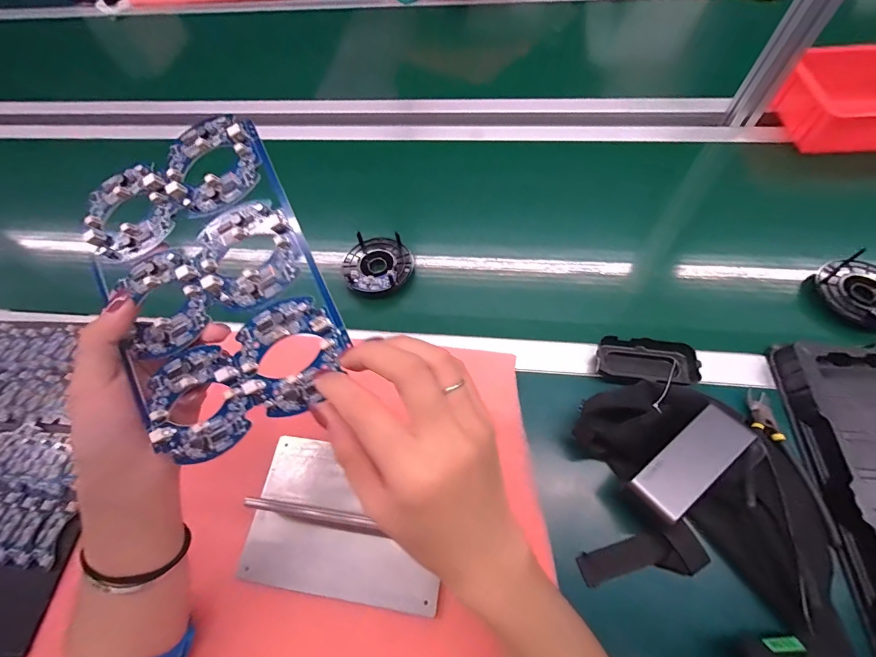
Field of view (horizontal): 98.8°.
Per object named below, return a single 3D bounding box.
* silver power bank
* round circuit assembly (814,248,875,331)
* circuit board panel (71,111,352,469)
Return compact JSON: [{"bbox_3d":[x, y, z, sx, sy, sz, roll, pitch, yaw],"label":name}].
[{"bbox_3d":[0.239,0.125,0.351,0.119,0.010,0.047,-36,66,-14],"label":"silver power bank"},{"bbox_3d":[0.546,-0.047,0.479,0.099,0.031,0.099,-2,62,3],"label":"round circuit assembly"},{"bbox_3d":[-0.143,-0.031,0.235,0.131,0.010,0.196,-28,81,3],"label":"circuit board panel"}]

